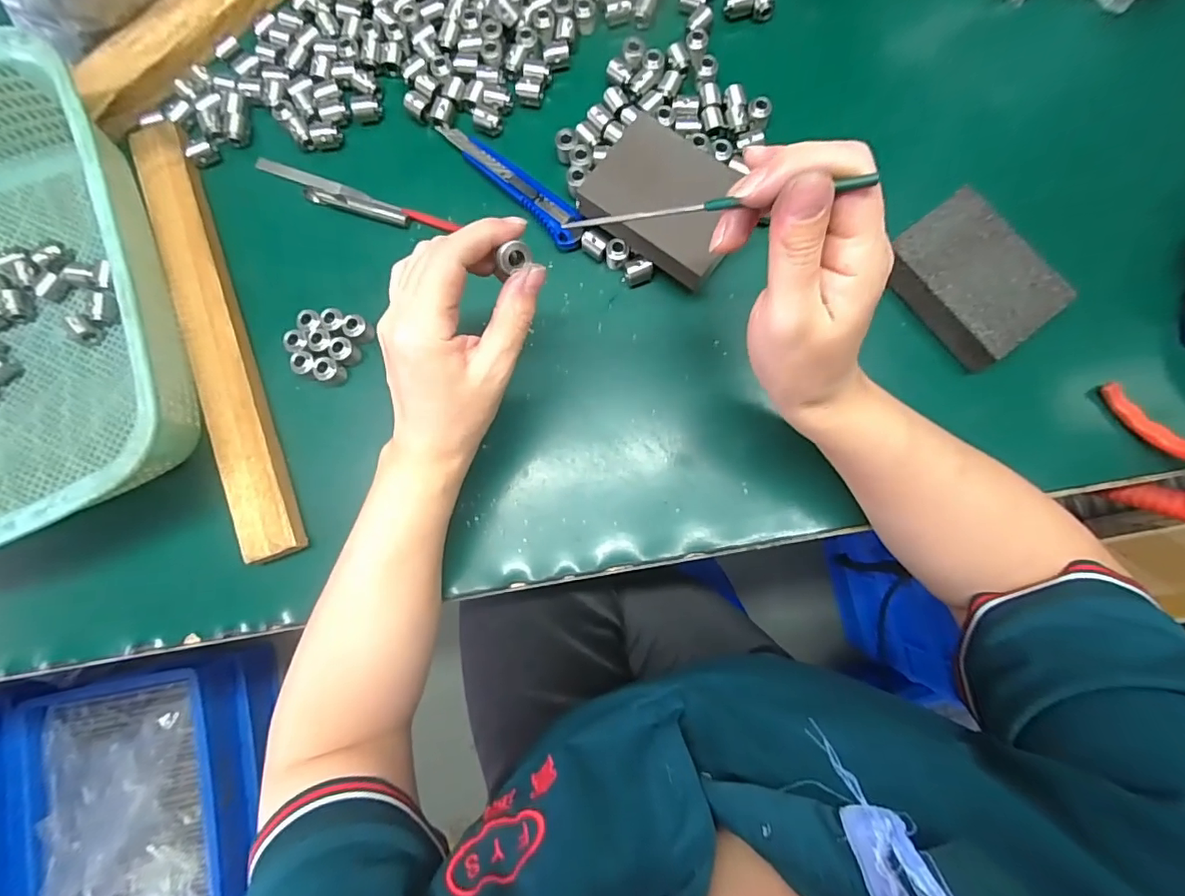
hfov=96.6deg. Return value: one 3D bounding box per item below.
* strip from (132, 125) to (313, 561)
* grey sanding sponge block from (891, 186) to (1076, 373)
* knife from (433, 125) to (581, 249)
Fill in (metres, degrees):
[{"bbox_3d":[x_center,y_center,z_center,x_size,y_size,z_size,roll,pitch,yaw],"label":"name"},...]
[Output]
[{"bbox_3d":[-0.257,-0.078,0.355,0.037,0.019,0.315,-21,84,-2],"label":"strip"},{"bbox_3d":[0.244,-0.109,0.339,0.072,0.019,0.096,-38,85,-4],"label":"grey sanding sponge block"},{"bbox_3d":[-0.055,-0.190,0.373,0.129,0.008,0.025,45,86,4],"label":"knife"}]

